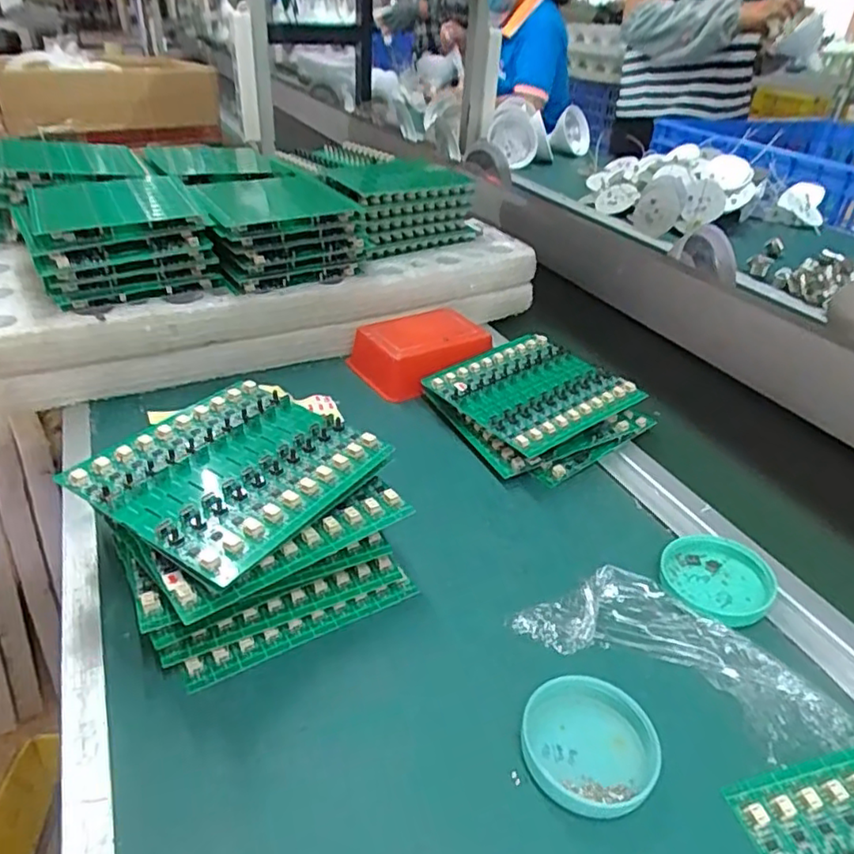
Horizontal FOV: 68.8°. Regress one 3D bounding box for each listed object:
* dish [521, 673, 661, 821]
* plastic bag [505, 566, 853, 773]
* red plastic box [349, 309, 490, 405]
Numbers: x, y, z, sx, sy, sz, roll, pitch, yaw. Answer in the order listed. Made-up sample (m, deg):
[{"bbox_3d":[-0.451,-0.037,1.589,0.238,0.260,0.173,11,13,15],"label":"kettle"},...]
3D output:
[{"bbox_3d":[0.080,0.155,0.306,0.062,0.014,0.062,3,34,-2],"label":"dish"},{"bbox_3d":[0.143,0.129,0.348,0.168,0.011,0.075,25,39,29],"label":"plastic bag"},{"bbox_3d":[-0.005,-0.072,0.606,0.127,0.046,0.094,-11,37,-21],"label":"red plastic box"}]

